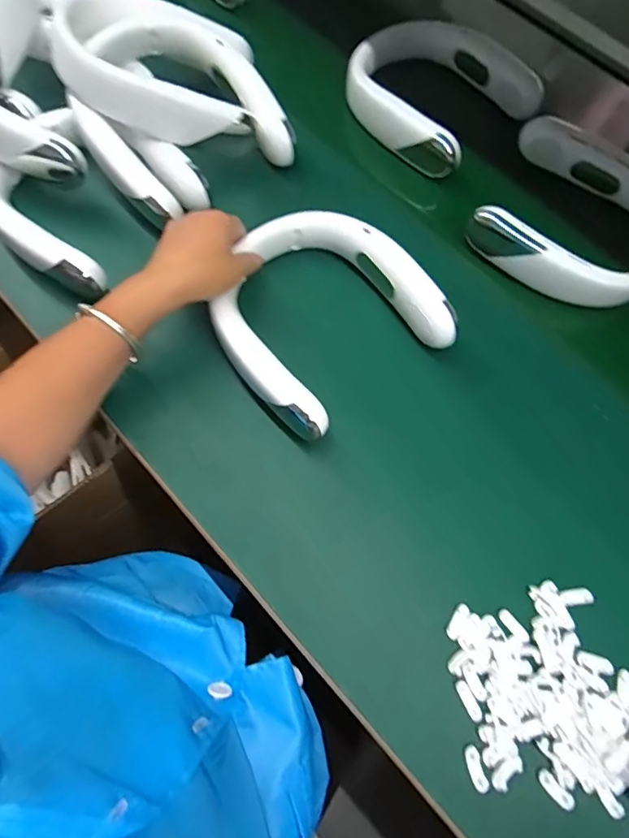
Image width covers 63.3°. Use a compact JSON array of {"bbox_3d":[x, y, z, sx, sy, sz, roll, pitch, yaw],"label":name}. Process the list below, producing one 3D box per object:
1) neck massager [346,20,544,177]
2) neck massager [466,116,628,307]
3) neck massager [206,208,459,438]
[{"bbox_3d":[0.145,-0.400,0.621,0.200,0.054,0.201,-42,76,-16],"label":"neck massager"},{"bbox_3d":[0.289,-0.216,0.558,0.198,0.054,0.178,32,71,10],"label":"neck massager"},{"bbox_3d":[0.004,-0.107,0.480,0.199,0.043,0.196,-36,74,-15],"label":"neck massager"}]

